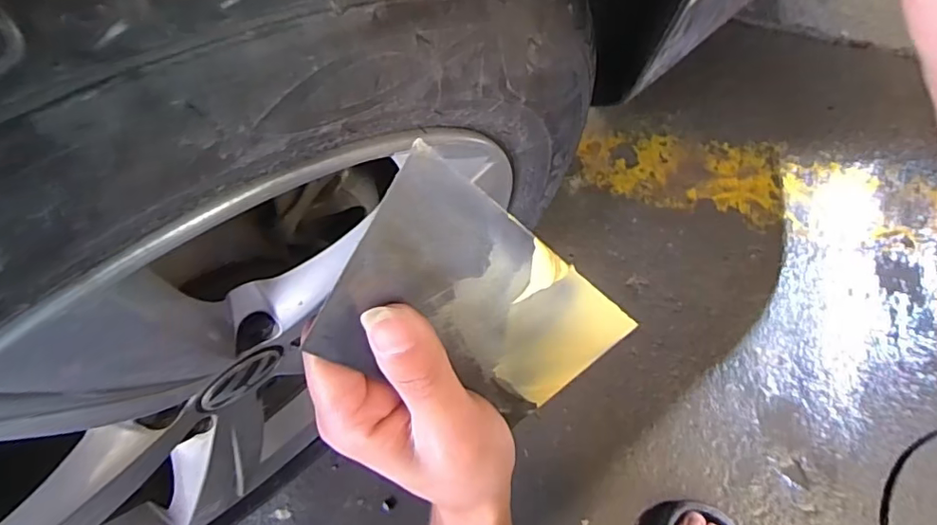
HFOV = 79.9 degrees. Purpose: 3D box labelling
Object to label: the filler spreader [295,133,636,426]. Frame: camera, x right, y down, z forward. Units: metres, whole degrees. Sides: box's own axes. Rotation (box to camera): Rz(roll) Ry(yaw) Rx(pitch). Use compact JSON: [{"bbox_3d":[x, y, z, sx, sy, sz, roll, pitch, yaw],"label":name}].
[{"bbox_3d":[0.005,0.021,0.199,0.072,0.128,0.004,-45,42,14],"label":"filler spreader"}]

